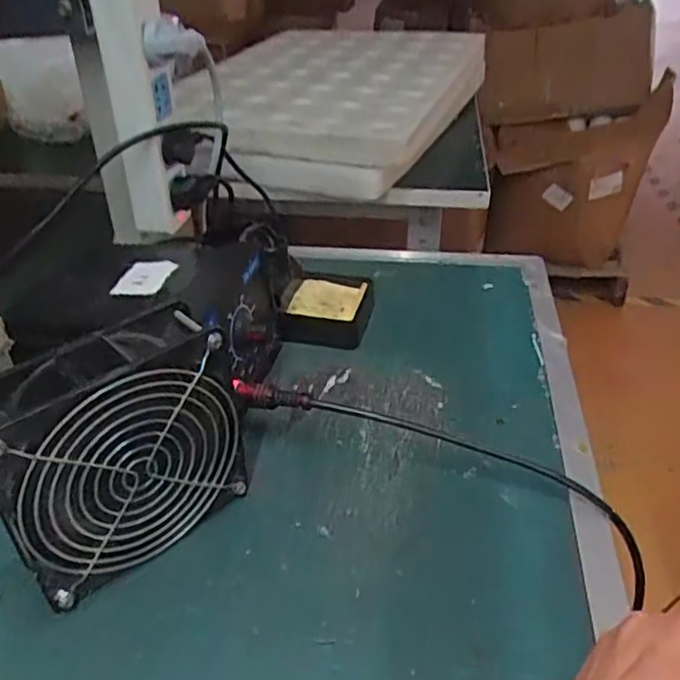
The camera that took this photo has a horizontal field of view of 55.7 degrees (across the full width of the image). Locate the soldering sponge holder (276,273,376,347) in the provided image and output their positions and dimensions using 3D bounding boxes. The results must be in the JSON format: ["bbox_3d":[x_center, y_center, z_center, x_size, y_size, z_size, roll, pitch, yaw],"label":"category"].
[{"bbox_3d":[-0.009,-0.025,0.527,0.068,0.029,0.074,5,35,8],"label":"soldering sponge holder"}]

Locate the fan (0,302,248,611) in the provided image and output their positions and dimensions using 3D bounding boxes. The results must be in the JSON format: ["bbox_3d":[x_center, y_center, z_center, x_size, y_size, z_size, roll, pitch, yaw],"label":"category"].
[{"bbox_3d":[-0.110,0.056,0.327,0.116,0.123,0.045,-27,43,-32],"label":"fan"}]

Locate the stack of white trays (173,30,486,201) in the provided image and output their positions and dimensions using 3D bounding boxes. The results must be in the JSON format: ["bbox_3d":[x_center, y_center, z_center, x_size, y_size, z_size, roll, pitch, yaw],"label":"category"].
[{"bbox_3d":[-0.003,-0.362,0.948,0.348,0.094,0.552,12,37,17],"label":"stack of white trays"}]

